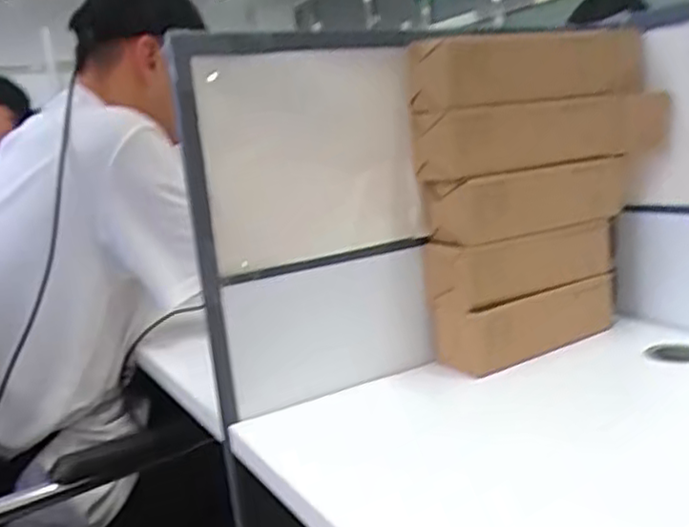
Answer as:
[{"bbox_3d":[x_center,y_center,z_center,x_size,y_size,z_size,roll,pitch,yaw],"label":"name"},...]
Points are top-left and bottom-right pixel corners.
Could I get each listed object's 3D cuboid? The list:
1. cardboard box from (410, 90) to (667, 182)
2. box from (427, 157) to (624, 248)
[{"bbox_3d":[0.210,-0.135,0.703,0.275,0.064,0.079,-11,11,-25],"label":"cardboard box"},{"bbox_3d":[0.202,-0.070,0.729,0.232,0.063,0.082,-13,12,-34],"label":"box"}]

